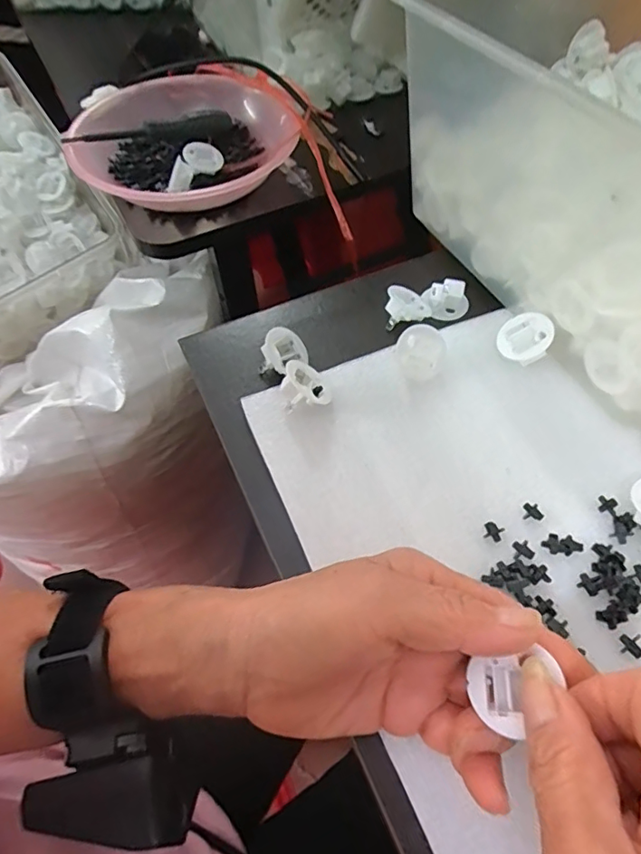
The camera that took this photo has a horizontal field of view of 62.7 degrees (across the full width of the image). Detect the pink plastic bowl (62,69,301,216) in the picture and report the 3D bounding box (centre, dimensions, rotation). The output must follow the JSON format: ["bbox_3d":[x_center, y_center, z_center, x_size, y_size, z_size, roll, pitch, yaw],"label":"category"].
[{"bbox_3d":[-0.118,-0.249,0.466,0.192,0.055,0.170,-4,57,-1],"label":"pink plastic bowl"}]

